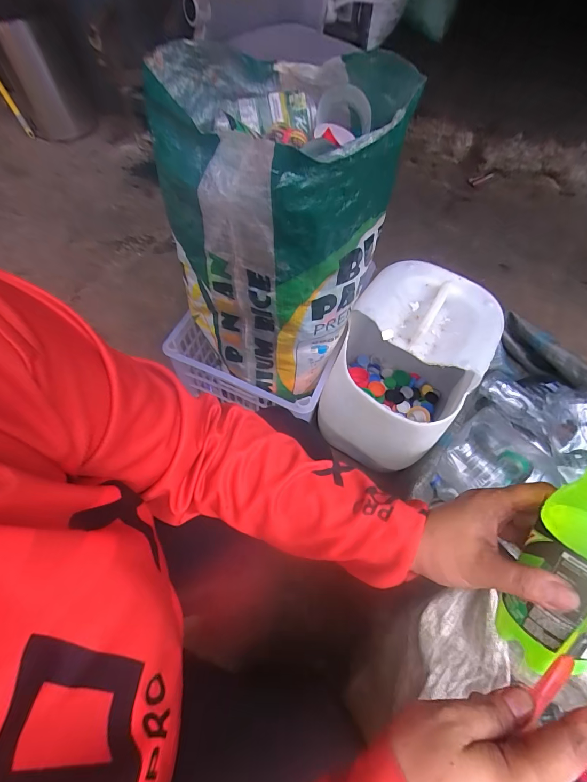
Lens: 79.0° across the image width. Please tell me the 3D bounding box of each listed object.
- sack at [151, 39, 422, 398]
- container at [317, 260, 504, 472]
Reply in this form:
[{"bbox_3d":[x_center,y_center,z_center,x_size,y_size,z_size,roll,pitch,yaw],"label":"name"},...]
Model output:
[{"bbox_3d":[-0.021,-0.200,0.527,0.253,0.414,0.221,19,61,8],"label":"sack"},{"bbox_3d":[0.209,-0.031,0.704,0.221,0.333,0.271,35,64,16],"label":"container"}]

